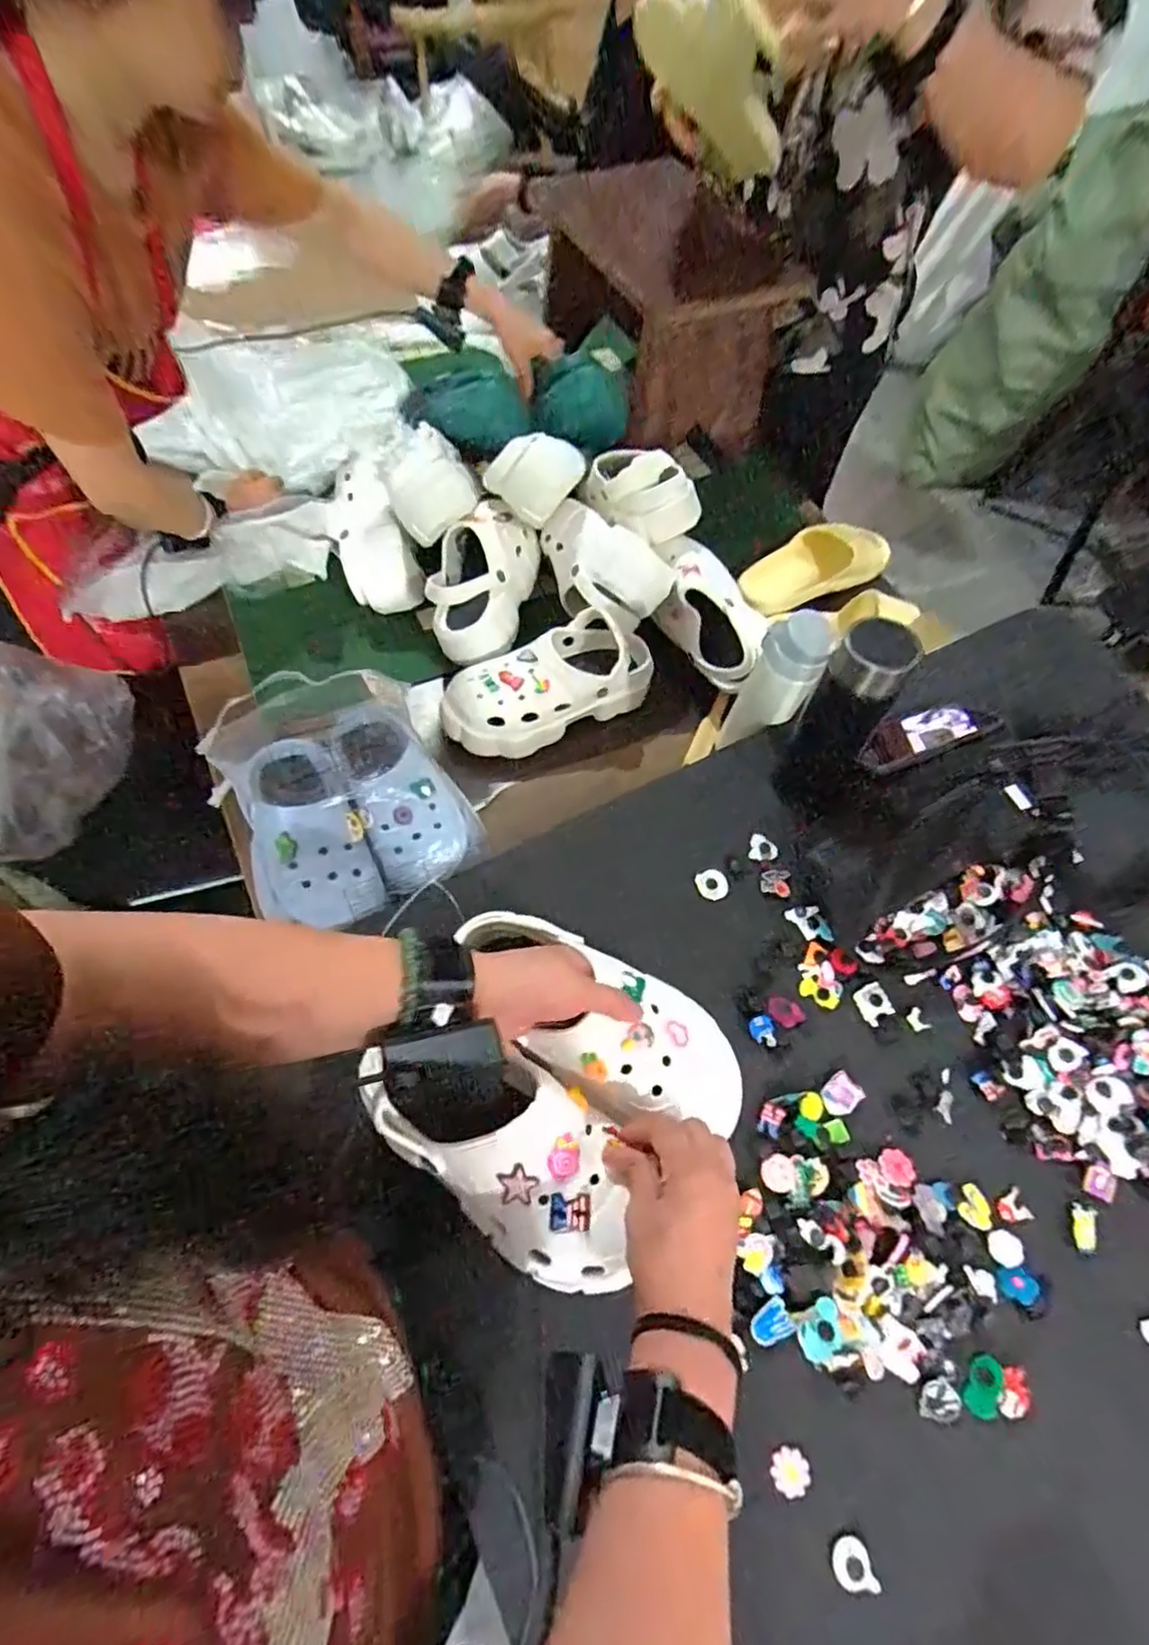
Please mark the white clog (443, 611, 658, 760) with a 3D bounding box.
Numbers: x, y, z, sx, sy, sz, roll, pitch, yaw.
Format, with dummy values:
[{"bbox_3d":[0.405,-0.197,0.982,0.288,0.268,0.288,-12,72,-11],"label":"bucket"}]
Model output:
[{"bbox_3d":[-0.032,-0.172,0.826,0.262,0.092,0.109,-23,64,-13],"label":"white clog"}]

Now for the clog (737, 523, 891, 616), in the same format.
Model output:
[{"bbox_3d":[0.360,-0.374,0.981,0.246,0.074,0.087,-14,62,-9],"label":"clog"}]

